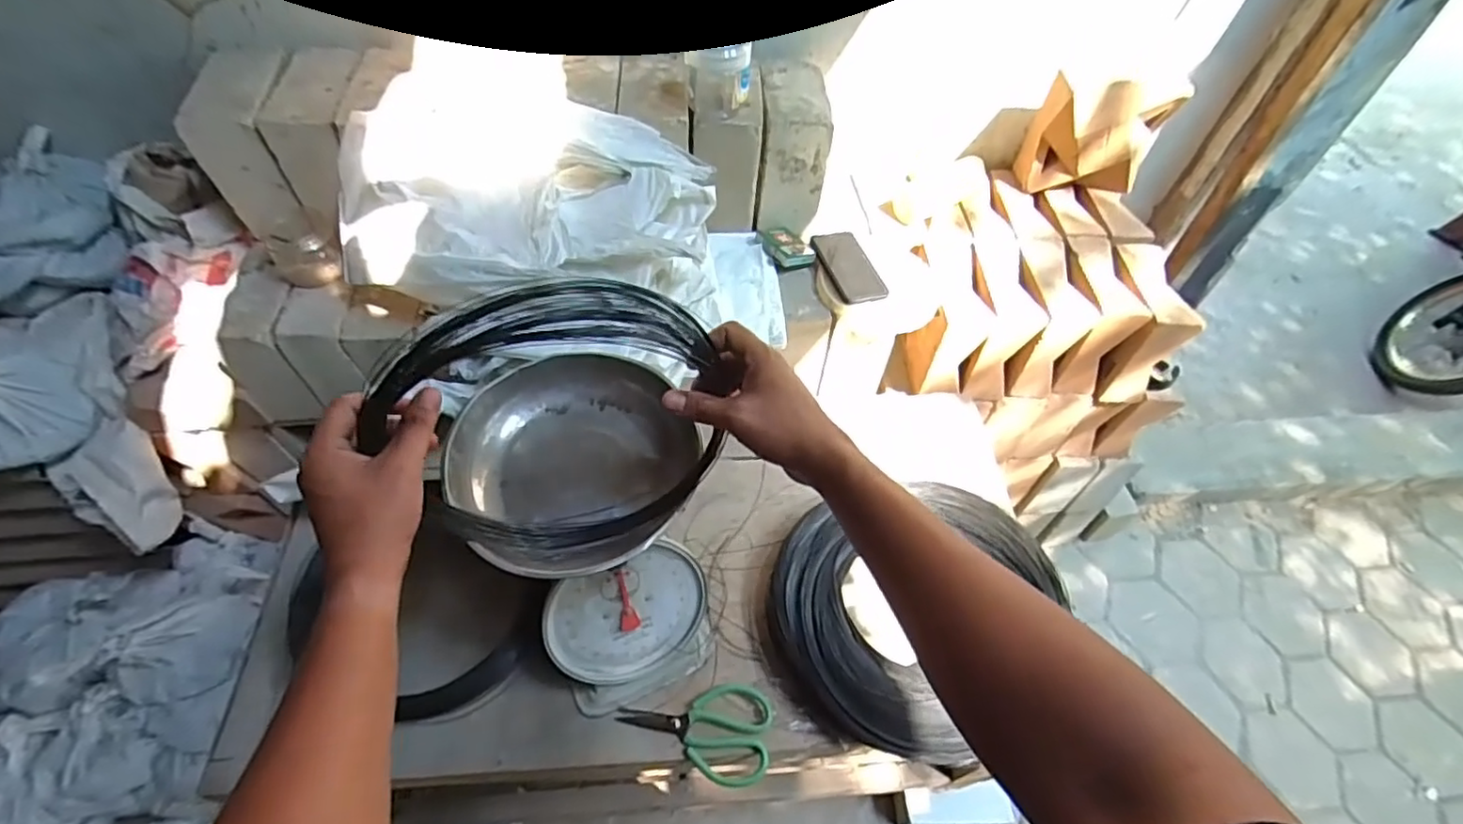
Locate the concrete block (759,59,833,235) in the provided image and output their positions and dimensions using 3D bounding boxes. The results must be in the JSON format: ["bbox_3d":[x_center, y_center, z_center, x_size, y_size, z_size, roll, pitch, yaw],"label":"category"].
[{"bbox_3d":[0.095,-0.442,1.048,0.097,0.173,0.204,1,52,-3],"label":"concrete block"}]

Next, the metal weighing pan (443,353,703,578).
[{"bbox_3d":[-0.153,0.054,0.646,0.236,0.074,0.239,-5,52,-7],"label":"metal weighing pan"}]

